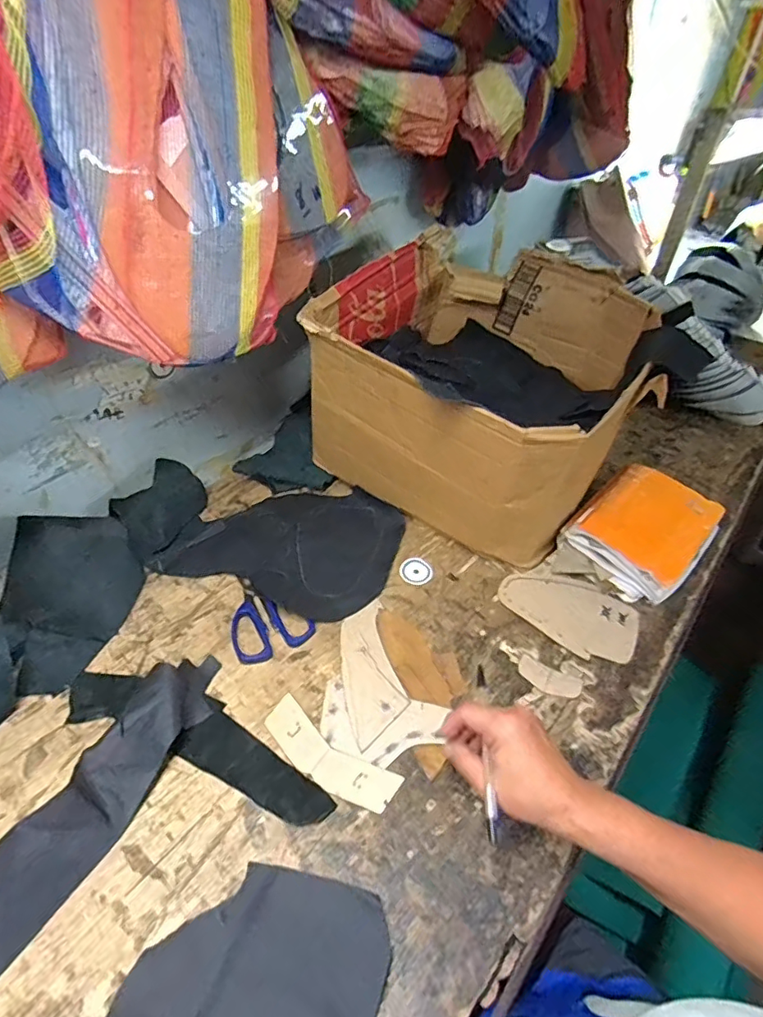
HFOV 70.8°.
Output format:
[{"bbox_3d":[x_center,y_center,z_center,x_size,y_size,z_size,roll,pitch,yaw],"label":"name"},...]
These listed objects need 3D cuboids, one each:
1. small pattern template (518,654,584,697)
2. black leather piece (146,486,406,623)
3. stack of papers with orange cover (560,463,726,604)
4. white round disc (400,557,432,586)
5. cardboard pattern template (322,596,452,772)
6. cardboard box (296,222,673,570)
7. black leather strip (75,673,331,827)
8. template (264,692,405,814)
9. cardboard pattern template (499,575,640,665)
[{"bbox_3d":[0.175,0.178,0.562,0.065,0.004,0.032,22,46,22],"label":"small pattern template"},{"bbox_3d":[-0.116,0.037,0.701,0.269,0.015,0.208,14,43,15],"label":"black leather piece"},{"bbox_3d":[0.345,0.022,0.697,0.136,0.056,0.198,33,51,31],"label":"stack of papers with orange cover"},{"bbox_3d":[0.043,0.077,0.671,0.039,0.004,0.040,0,42,0],"label":"white round disc"},{"bbox_3d":[-0.017,0.178,0.549,0.112,0.005,0.164,-20,46,-22],"label":"cardboard pattern template"},{"bbox_3d":[0.160,-0.171,0.760,0.374,0.259,0.452,23,46,23],"label":"cardboard box"},{"bbox_3d":[-0.177,0.217,0.507,0.286,0.007,0.059,15,44,16],"label":"black leather strip"},{"bbox_3d":[-0.051,0.227,0.495,0.139,0.004,0.046,25,47,25],"label":"template"},{"bbox_3d":[0.215,0.122,0.624,0.152,0.006,0.095,17,45,15],"label":"cardboard pattern template"}]

